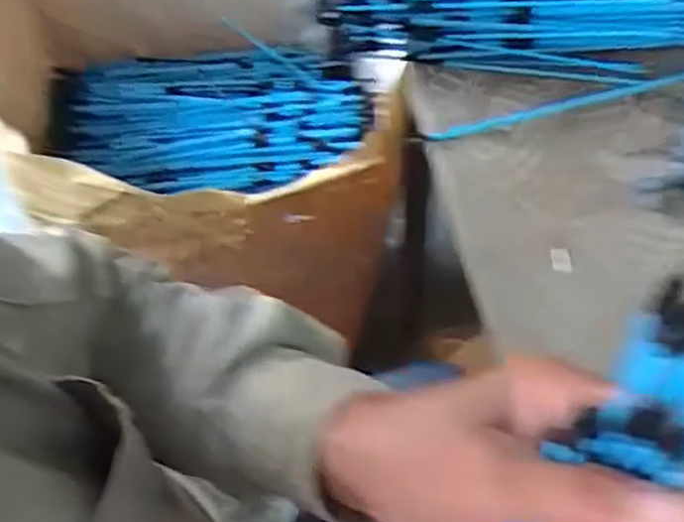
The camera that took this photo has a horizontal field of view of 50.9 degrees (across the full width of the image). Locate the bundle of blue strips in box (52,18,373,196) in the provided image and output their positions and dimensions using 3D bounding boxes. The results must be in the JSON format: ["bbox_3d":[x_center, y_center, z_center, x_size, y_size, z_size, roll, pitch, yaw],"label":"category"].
[{"bbox_3d":[-0.138,-0.158,0.765,0.334,0.056,0.238,-6,62,0],"label":"bundle of blue strips in box"}]

